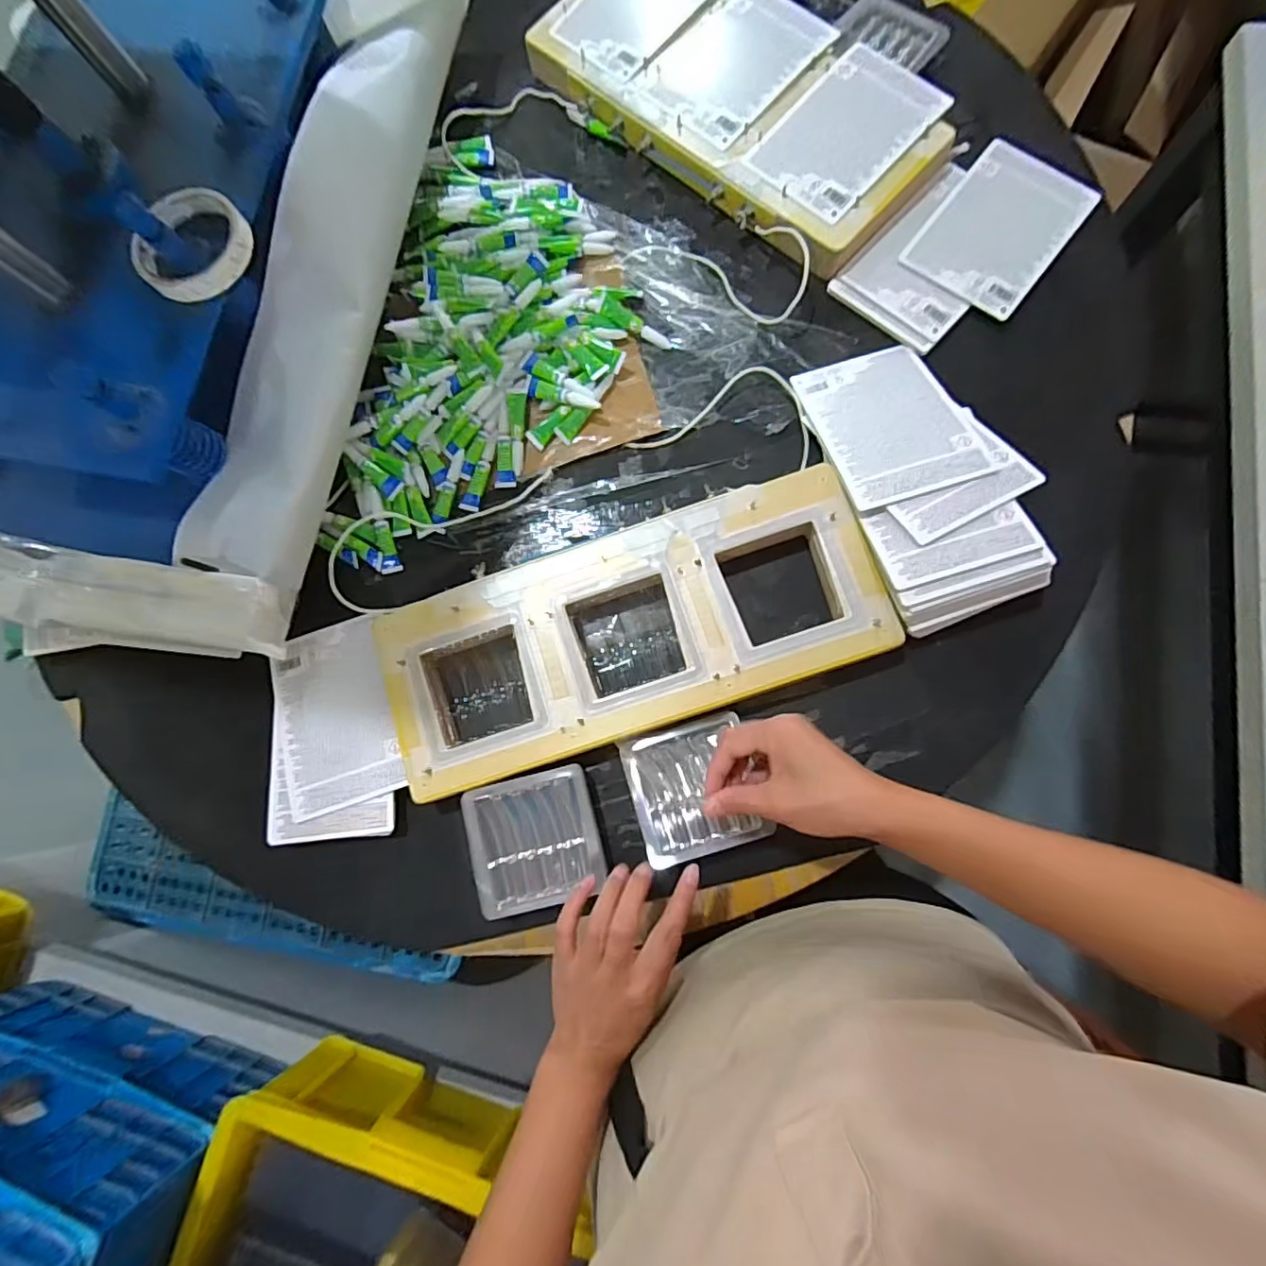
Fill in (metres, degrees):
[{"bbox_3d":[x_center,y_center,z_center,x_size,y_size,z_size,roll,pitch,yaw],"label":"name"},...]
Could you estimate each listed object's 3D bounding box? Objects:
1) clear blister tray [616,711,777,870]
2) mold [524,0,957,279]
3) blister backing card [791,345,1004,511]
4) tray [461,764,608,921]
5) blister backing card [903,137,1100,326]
[{"bbox_3d":[0.049,0.126,0.479,0.098,0.016,0.103,-16,81,2],"label":"clear blister tray"},{"bbox_3d":[0.099,-0.548,0.589,0.426,0.039,0.213,41,86,11],"label":"mold"},{"bbox_3d":[0.222,-0.186,0.511,0.115,0.004,0.162,-16,63,3],"label":"blister backing card"},{"bbox_3d":[-0.081,0.171,0.485,0.104,0.017,0.103,-15,81,2],"label":"tray"},{"bbox_3d":[0.349,-0.385,0.554,0.117,0.006,0.168,38,85,12],"label":"blister backing card"}]

